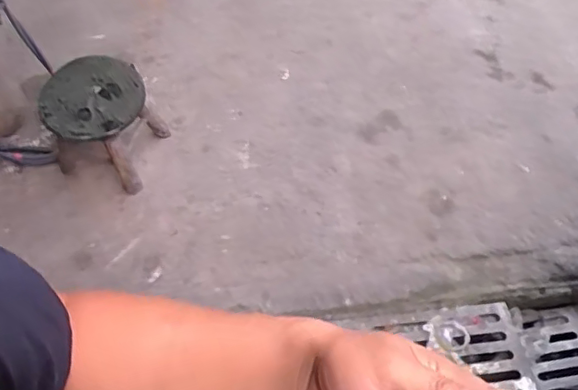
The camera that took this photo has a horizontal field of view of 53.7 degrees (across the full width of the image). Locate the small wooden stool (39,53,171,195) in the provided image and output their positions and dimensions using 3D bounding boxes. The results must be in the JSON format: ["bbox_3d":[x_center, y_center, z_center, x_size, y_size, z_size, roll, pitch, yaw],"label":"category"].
[{"bbox_3d":[-0.498,-0.191,1.527,0.240,0.274,0.233,16,61,8],"label":"small wooden stool"}]

